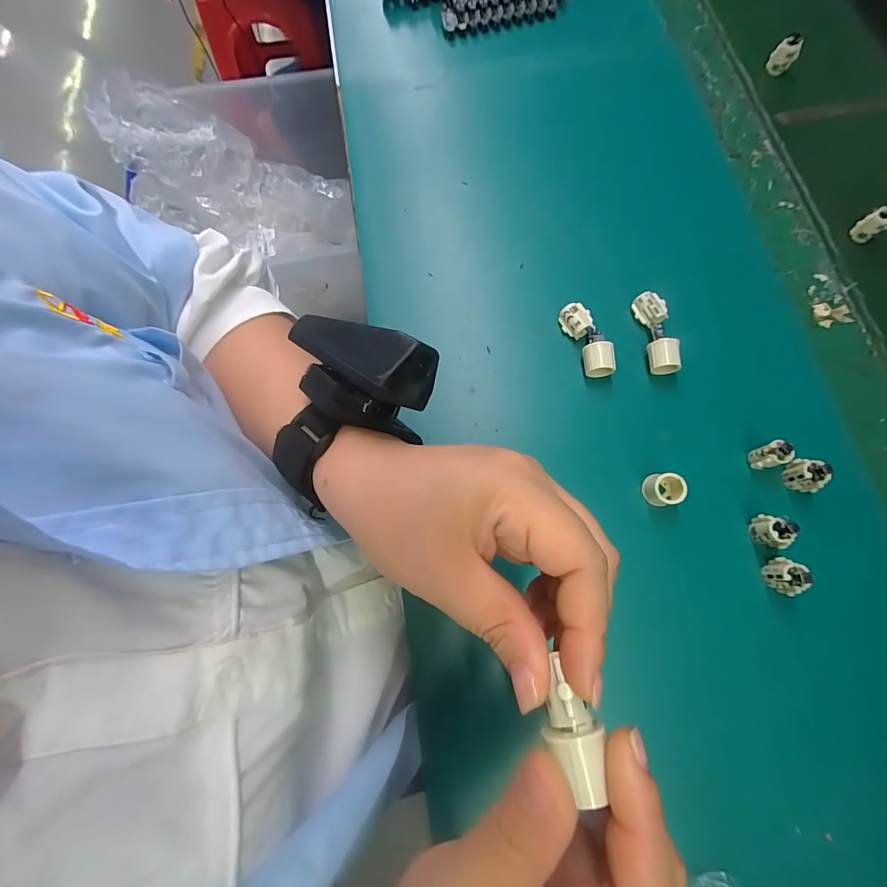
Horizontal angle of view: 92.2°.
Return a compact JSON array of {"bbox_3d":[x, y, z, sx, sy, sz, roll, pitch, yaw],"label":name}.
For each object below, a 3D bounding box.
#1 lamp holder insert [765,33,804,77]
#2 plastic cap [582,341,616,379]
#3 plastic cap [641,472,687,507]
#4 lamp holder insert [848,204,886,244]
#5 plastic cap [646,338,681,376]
[{"bbox_3d":[0.294,-0.335,0.369,0.023,0.027,0.007,-9,73,-3],"label":"lamp holder insert"},{"bbox_3d":[0.105,-0.057,0.288,0.021,0.016,0.019,3,73,1],"label":"plastic cap"},{"bbox_3d":[0.136,0.029,0.264,0.019,0.018,0.018,0,73,0],"label":"plastic cap"},{"bbox_3d":[0.321,-0.164,0.316,0.015,0.027,0.015,0,73,0],"label":"lamp holder insert"},{"bbox_3d":[0.149,-0.057,0.290,0.019,0.018,0.021,3,73,1],"label":"plastic cap"}]

